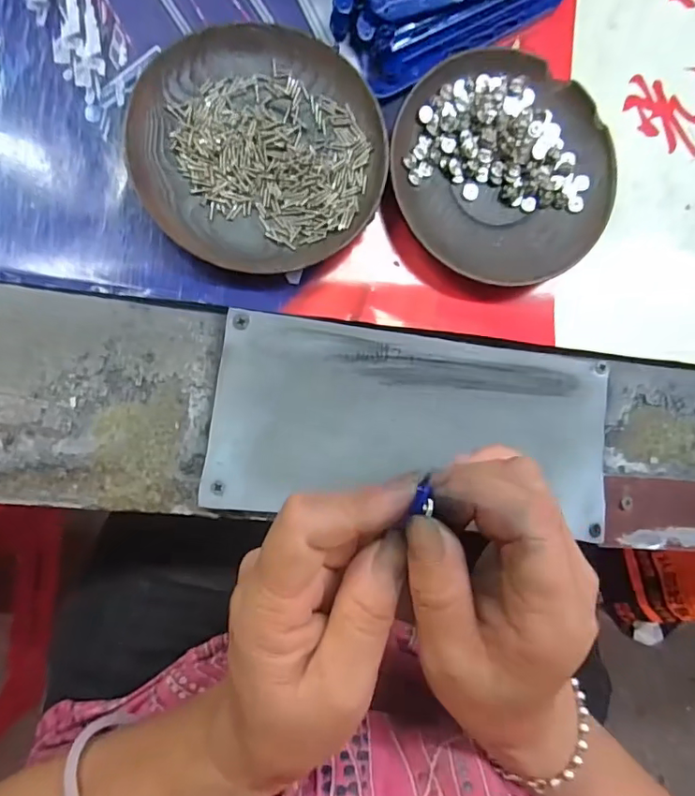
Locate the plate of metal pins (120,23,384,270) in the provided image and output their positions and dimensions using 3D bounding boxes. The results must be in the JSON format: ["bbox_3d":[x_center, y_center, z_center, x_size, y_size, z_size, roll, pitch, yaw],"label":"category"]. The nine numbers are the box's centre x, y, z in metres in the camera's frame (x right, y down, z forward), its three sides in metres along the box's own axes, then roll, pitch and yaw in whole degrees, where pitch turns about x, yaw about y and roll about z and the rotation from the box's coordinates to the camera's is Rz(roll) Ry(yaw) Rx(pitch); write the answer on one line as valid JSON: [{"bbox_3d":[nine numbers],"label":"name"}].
[{"bbox_3d":[-0.041,-0.117,0.252,0.112,0.015,0.114,0,88,-8],"label":"plate of metal pins"}]

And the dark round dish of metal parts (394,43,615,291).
[{"bbox_3d":[0.078,-0.115,0.268,0.111,0.015,0.110,0,88,-8],"label":"dark round dish of metal parts"}]

